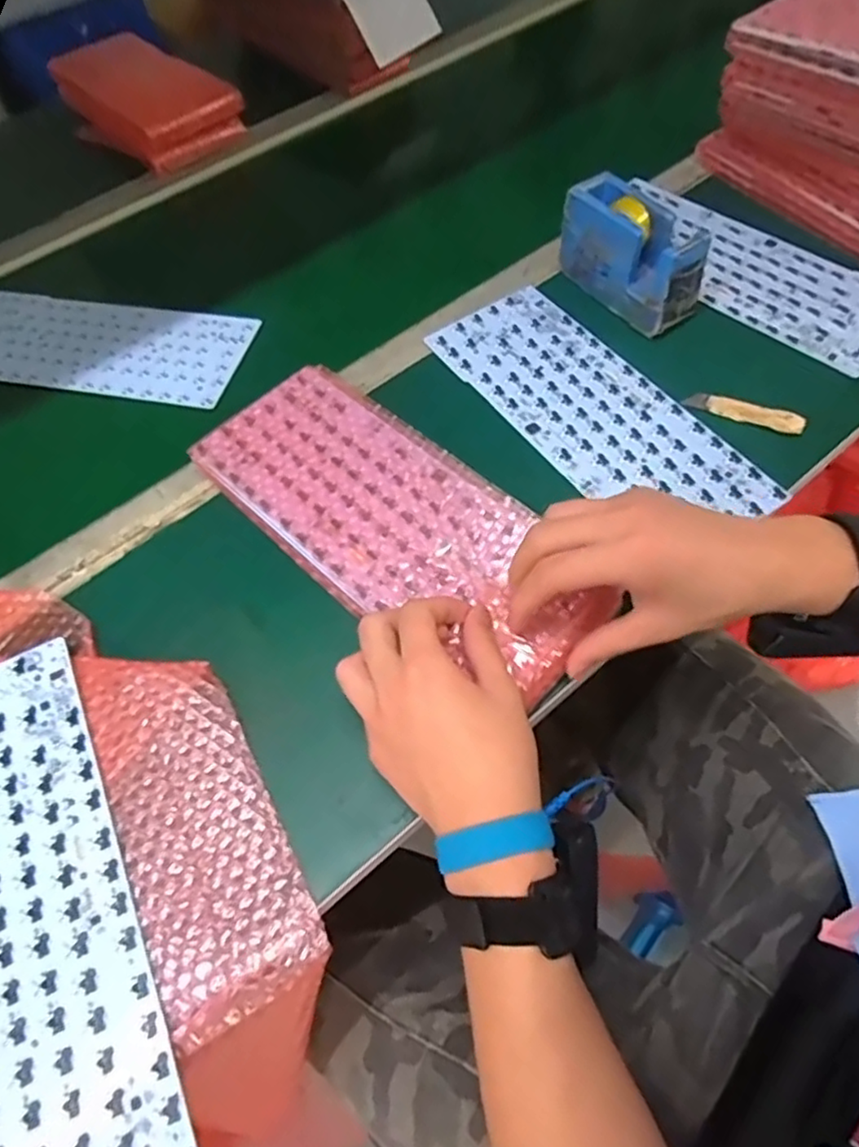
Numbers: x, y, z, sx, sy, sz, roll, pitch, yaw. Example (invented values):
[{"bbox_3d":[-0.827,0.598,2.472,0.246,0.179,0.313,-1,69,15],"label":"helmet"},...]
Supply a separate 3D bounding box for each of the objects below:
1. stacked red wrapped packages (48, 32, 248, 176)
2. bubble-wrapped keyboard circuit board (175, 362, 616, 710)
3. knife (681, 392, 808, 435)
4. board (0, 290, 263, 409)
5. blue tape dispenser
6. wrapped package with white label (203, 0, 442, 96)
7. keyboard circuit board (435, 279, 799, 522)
[{"bbox_3d":[-0.368,-0.602,0.833,0.275,0.073,0.145,39,70,24],"label":"stacked red wrapped packages"},{"bbox_3d":[-0.026,-0.040,0.470,0.319,0.026,0.133,36,68,22],"label":"bubble-wrapped keyboard circuit board"},{"bbox_3d":[0.253,-0.131,0.519,0.090,0.008,0.018,16,63,15],"label":"knife"},{"bbox_3d":[-0.331,-0.223,0.635,0.309,0.006,0.117,12,62,11],"label":"board"},{"bbox_3d":[0.177,-0.279,0.569,0.046,0.077,0.134,-34,62,-14],"label":"blue tape dispenser"},{"bbox_3d":[-0.155,-0.739,0.833,0.330,0.128,0.103,29,66,21],"label":"wrapped package with white label"},{"bbox_3d":[0.131,-0.138,0.536,0.118,0.008,0.300,-32,61,-13],"label":"keyboard circuit board"}]

